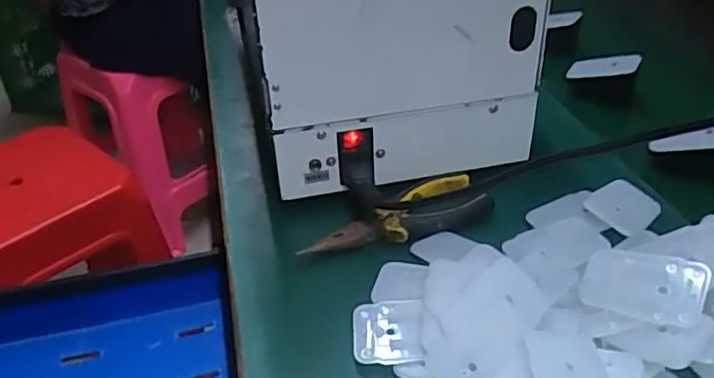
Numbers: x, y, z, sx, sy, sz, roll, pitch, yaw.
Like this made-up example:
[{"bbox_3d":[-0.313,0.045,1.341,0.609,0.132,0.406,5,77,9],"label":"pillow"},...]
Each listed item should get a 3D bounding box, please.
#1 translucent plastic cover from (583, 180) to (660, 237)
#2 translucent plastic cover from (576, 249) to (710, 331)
[{"bbox_3d":[0.209,0.013,0.492,0.062,0.005,0.045,-25,53,-34],"label":"translucent plastic cover"},{"bbox_3d":[0.175,0.059,0.388,0.069,0.007,0.048,10,56,34],"label":"translucent plastic cover"}]

